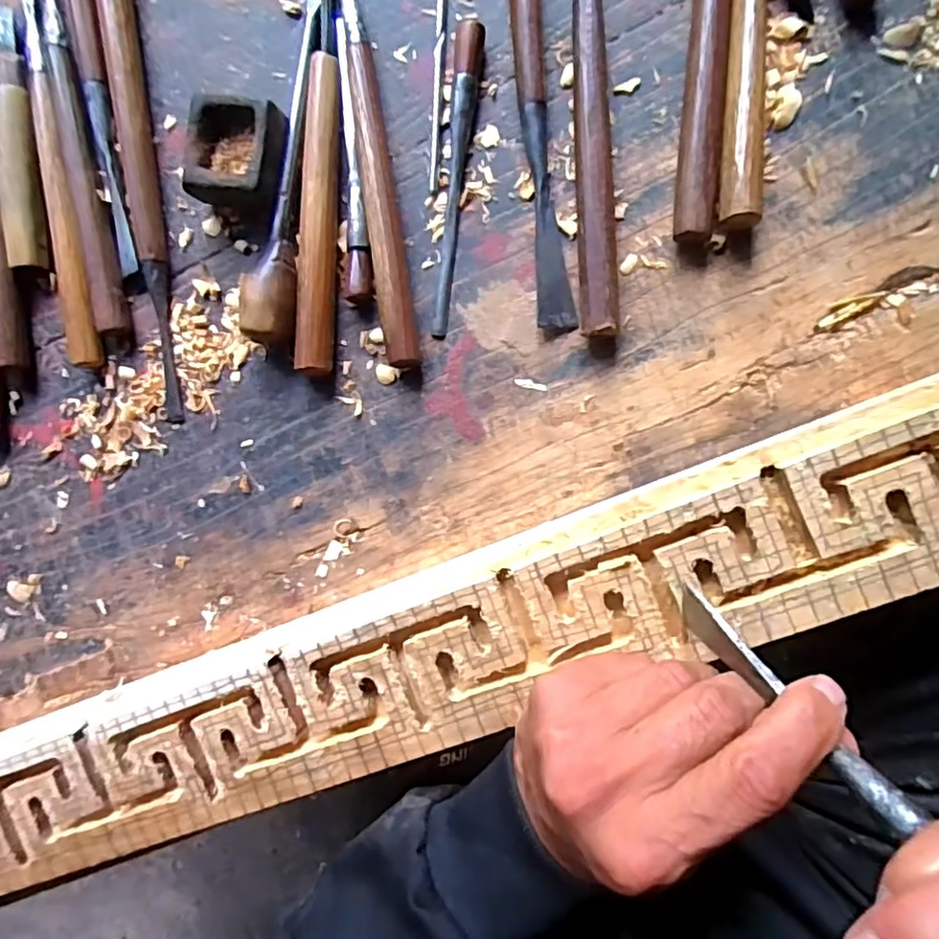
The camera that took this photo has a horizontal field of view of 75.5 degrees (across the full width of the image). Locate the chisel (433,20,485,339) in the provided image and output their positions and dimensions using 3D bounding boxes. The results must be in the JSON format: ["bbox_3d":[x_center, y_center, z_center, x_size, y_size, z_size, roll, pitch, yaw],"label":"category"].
[{"bbox_3d":[-0.009,-0.145,0.307,0.012,0.009,0.153,8,95,9],"label":"chisel"}]

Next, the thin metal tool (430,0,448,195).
[{"bbox_3d":[-0.016,-0.193,0.307,0.006,0.004,0.101,4,94,9],"label":"thin metal tool"}]

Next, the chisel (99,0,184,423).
[{"bbox_3d":[-0.178,-0.153,0.327,0.013,0.015,0.249,-5,92,9],"label":"chisel"}]

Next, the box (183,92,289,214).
[{"bbox_3d":[-0.120,-0.162,0.313,0.045,0.032,0.047,12,95,8],"label":"box"}]

